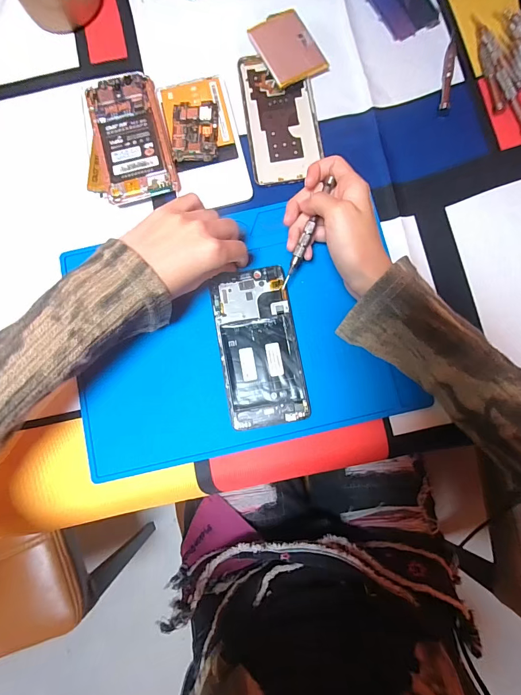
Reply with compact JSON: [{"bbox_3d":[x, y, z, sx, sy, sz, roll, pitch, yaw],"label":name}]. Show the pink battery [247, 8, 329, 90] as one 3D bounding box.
[{"bbox_3d":[0.029,-0.322,0.370,0.059,0.008,0.083,-26,82,-2],"label":"pink battery"}]

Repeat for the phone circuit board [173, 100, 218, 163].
[{"bbox_3d":[-0.068,-0.225,0.359,0.046,0.007,0.067,-1,82,2],"label":"phone circuit board"}]

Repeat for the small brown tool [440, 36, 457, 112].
[{"bbox_3d":[0.198,-0.290,0.361,0.011,0.007,0.092,11,82,3],"label":"small brown tool"}]

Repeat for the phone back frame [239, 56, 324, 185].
[{"bbox_3d":[0.022,-0.243,0.364,0.074,0.004,0.148,-8,81,1],"label":"phone back frame"}]

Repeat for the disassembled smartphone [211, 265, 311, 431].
[{"bbox_3d":[-0.001,-0.002,0.326,0.071,0.004,0.146,-10,82,0],"label":"disassembled smartphone"}]

